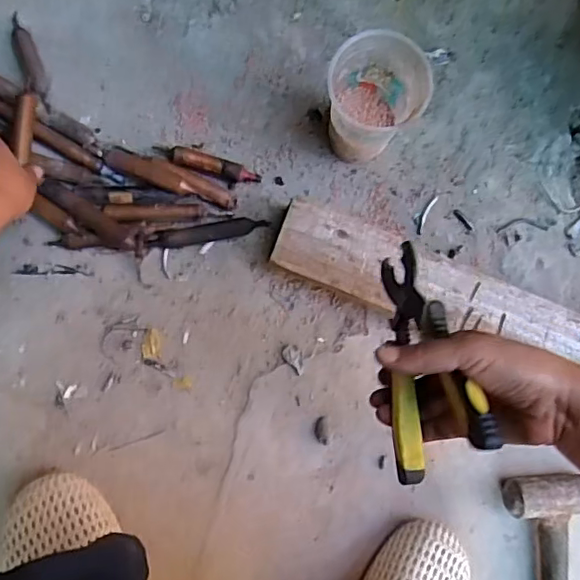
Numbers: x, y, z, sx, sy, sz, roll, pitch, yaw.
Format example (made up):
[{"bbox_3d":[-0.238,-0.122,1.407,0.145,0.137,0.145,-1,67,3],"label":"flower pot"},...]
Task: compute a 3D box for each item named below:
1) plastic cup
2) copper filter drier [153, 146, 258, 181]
[{"bbox_3d":[0.073,-0.178,0.552,0.088,0.134,0.089,43,82,-3],"label":"plastic cup"},{"bbox_3d":[-0.084,-0.130,0.589,0.109,0.021,0.020,13,87,-8],"label":"copper filter drier"}]

